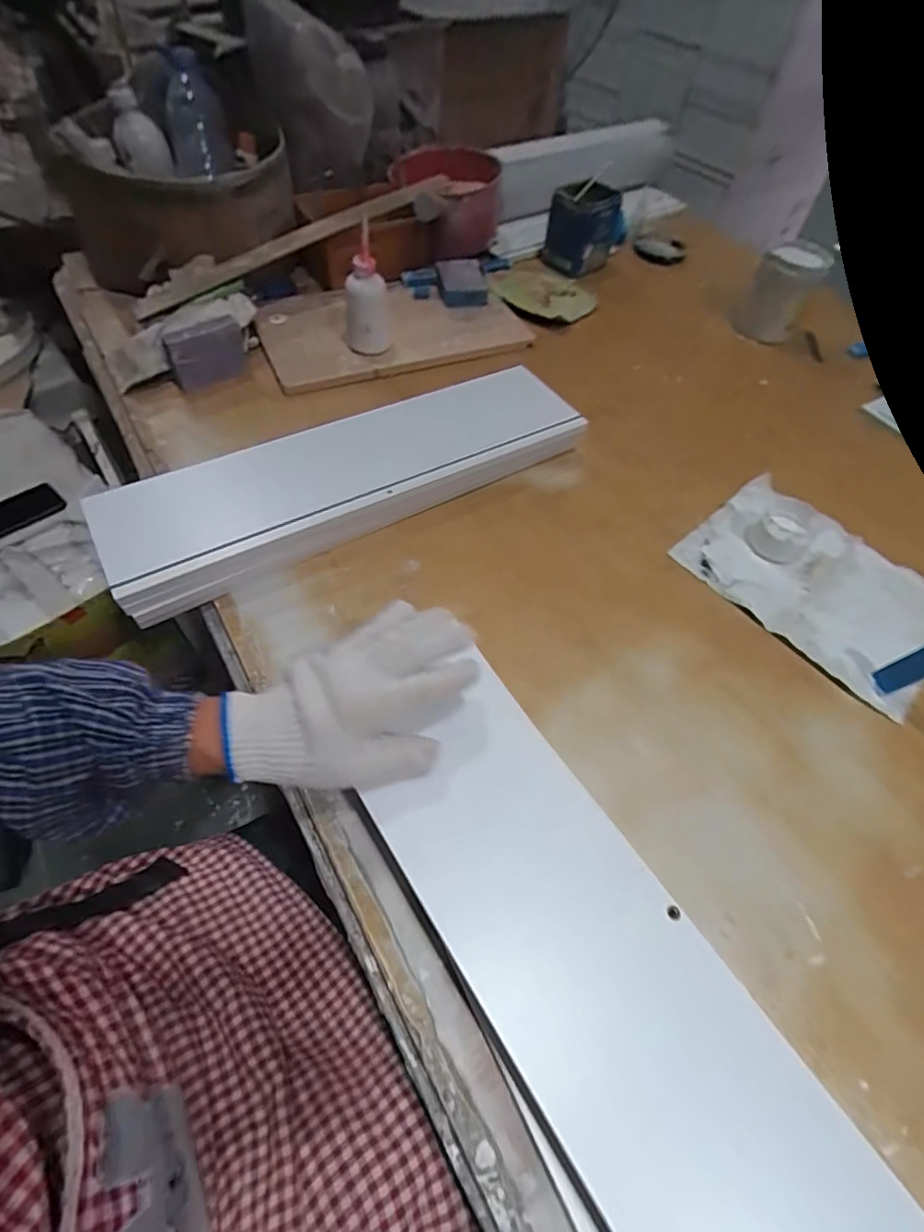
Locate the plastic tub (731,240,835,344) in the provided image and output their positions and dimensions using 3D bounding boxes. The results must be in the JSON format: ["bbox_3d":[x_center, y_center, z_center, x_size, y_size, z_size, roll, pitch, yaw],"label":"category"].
[{"bbox_3d":[0.497,-0.508,0.848,0.098,0.114,0.094,27,58,13],"label":"plastic tub"}]

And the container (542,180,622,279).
[{"bbox_3d":[0.198,-0.640,0.910,0.113,0.107,0.076,14,56,5],"label":"container"}]

